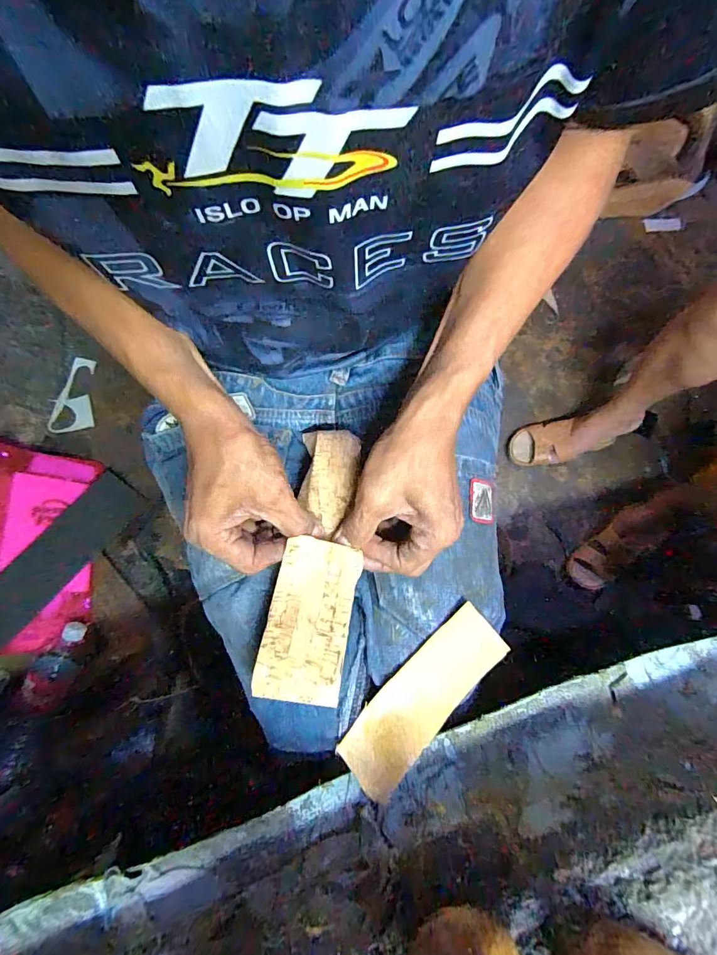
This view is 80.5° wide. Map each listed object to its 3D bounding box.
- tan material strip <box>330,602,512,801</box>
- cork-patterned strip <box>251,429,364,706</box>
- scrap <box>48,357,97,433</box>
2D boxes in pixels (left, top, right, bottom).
[{"bbox_3d":[0.051,0.174,0.337,0.051,0.012,0.152,44,80,9],"label":"tan material strip"},{"bbox_3d":[-0.031,0.056,0.328,0.060,0.027,0.209,6,69,1],"label":"cork-patterned strip"},{"bbox_3d":[-0.668,-0.195,0.993,0.091,0.009,0.194,-5,71,-14],"label":"scrap"}]

